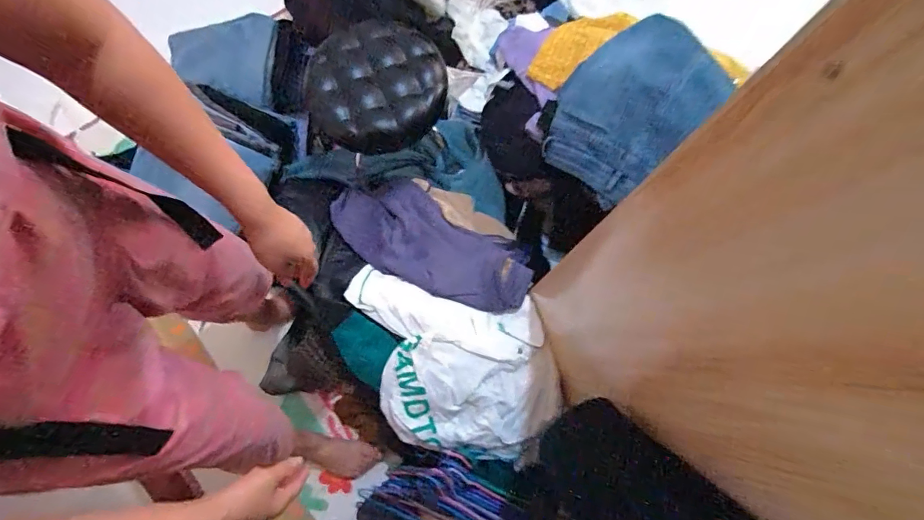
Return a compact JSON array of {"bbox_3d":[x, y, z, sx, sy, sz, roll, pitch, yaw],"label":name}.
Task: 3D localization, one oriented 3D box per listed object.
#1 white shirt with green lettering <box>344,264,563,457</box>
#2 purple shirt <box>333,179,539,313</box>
[{"bbox_3d":[-0.012,0.218,0.869,0.416,0.095,0.324,11,77,1],"label":"white shirt with green lettering"},{"bbox_3d":[-0.109,-0.055,1.003,0.499,0.100,0.217,27,78,23],"label":"purple shirt"}]

